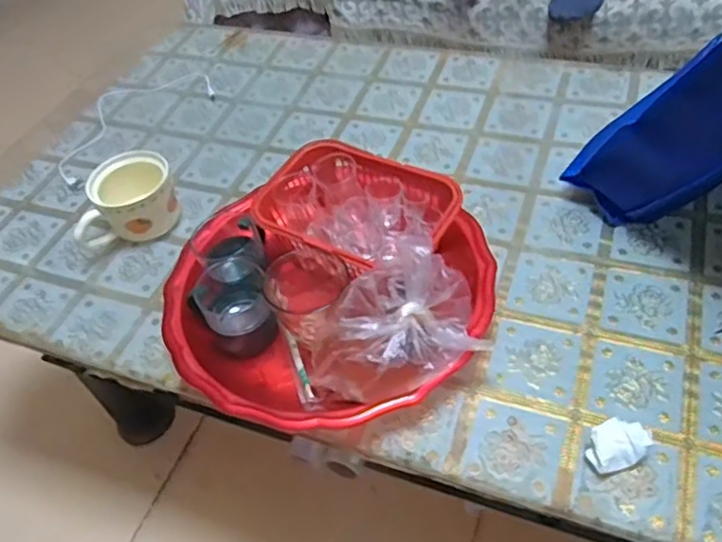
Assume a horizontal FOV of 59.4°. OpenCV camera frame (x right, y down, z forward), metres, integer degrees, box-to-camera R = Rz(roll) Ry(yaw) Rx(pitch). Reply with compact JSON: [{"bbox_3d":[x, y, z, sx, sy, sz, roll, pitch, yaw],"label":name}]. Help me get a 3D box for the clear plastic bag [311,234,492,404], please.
[{"bbox_3d":[0.042,0.047,0.596,0.181,0.086,0.109,-28,52,-17],"label":"clear plastic bag"}]

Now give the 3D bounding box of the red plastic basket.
[{"bbox_3d":[-0.008,-0.061,0.703,0.202,0.067,0.149,22,55,24],"label":"red plastic basket"}]

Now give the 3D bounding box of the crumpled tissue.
[{"bbox_3d":[0.227,0.153,0.557,0.056,0.029,0.037,-18,50,-9],"label":"crumpled tissue"}]

